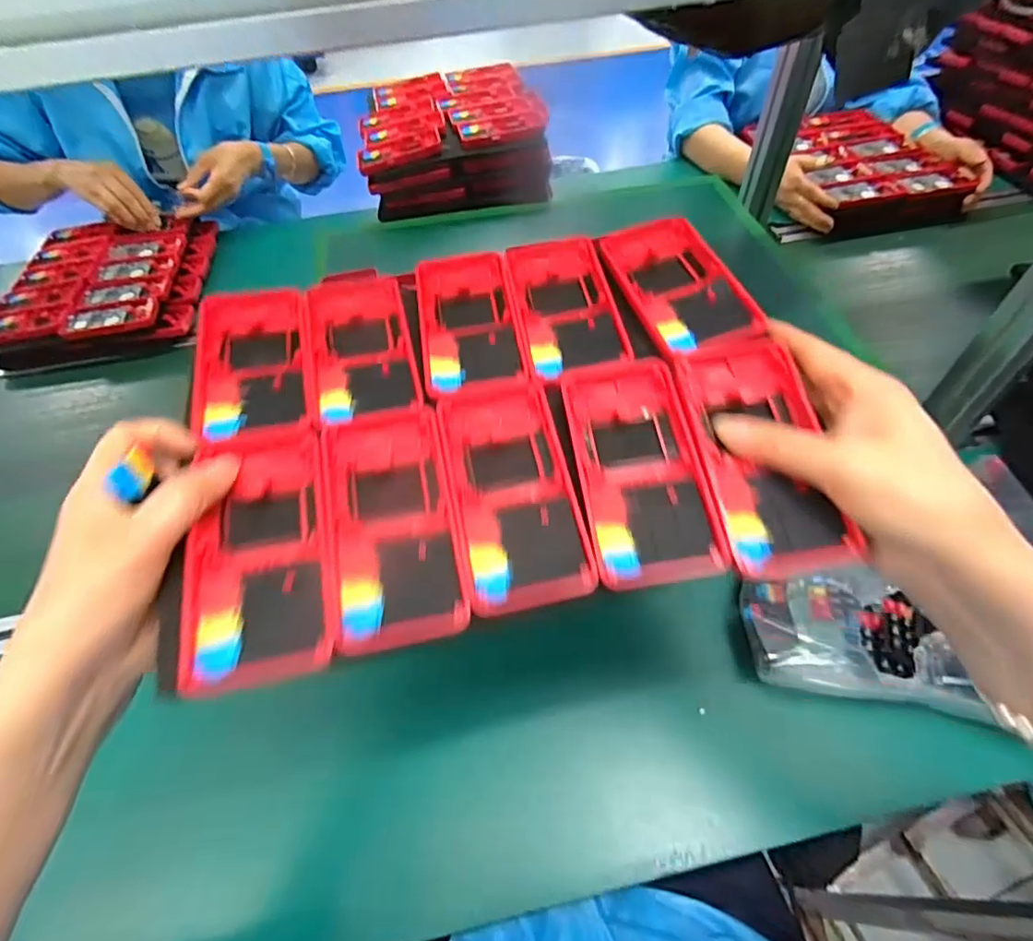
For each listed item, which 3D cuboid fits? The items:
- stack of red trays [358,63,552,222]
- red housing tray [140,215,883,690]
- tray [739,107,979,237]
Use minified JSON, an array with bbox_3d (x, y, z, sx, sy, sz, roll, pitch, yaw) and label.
[{"bbox_3d":[-0.107,-0.560,0.883,0.281,0.076,0.377,-9,54,-4],"label":"stack of red trays"},{"bbox_3d":[-0.015,-0.040,0.307,0.319,0.031,0.253,-10,54,-5],"label":"red housing tray"},{"bbox_3d":[0.597,-0.547,0.979,0.241,0.064,0.345,-11,54,-6],"label":"tray"}]

